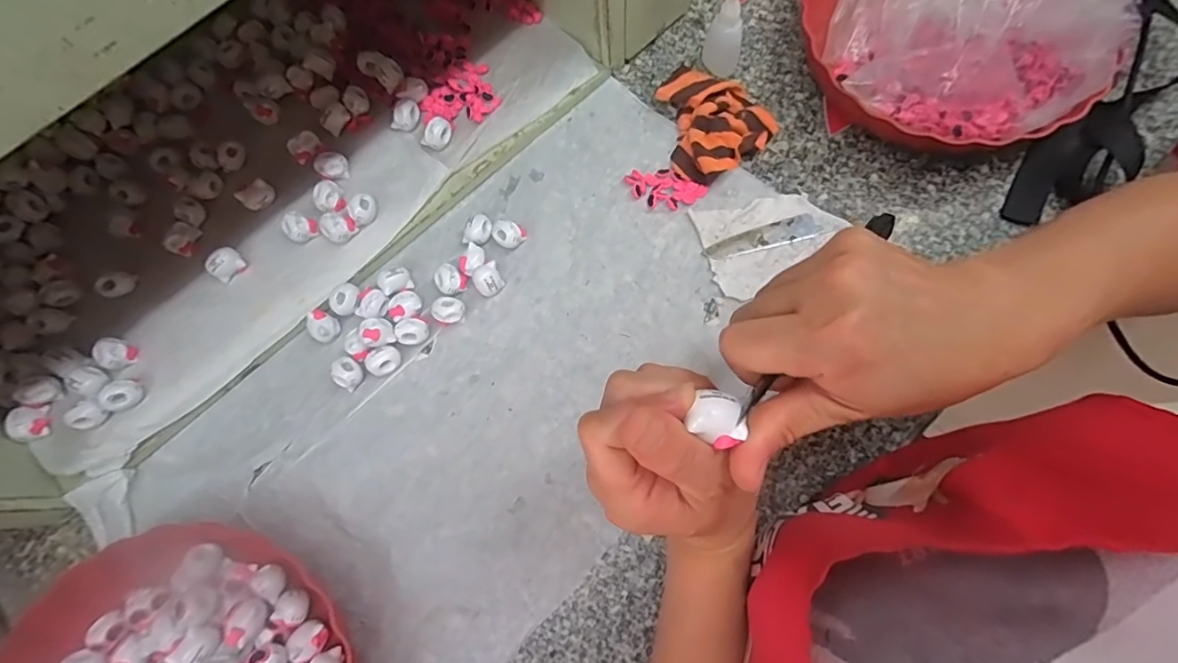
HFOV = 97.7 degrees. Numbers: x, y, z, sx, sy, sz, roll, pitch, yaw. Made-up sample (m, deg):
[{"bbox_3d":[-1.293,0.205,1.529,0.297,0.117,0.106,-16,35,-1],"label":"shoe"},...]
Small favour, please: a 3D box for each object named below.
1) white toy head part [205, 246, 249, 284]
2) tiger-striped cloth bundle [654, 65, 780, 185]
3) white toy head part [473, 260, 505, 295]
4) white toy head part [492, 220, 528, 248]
[{"bbox_3d":[-0.294,-0.054,0.416,0.025,0.019,0.017,-44,77,-9],"label":"white toy head part"},{"bbox_3d":[0.105,-0.183,0.445,0.090,0.024,0.100,-28,75,-5],"label":"tiger-striped cloth bundle"},{"bbox_3d":[-0.082,-0.042,0.416,0.023,0.020,0.020,-31,75,-6],"label":"white toy head part"},{"bbox_3d":[-0.067,-0.080,0.427,0.028,0.017,0.022,-4,74,2],"label":"white toy head part"}]

